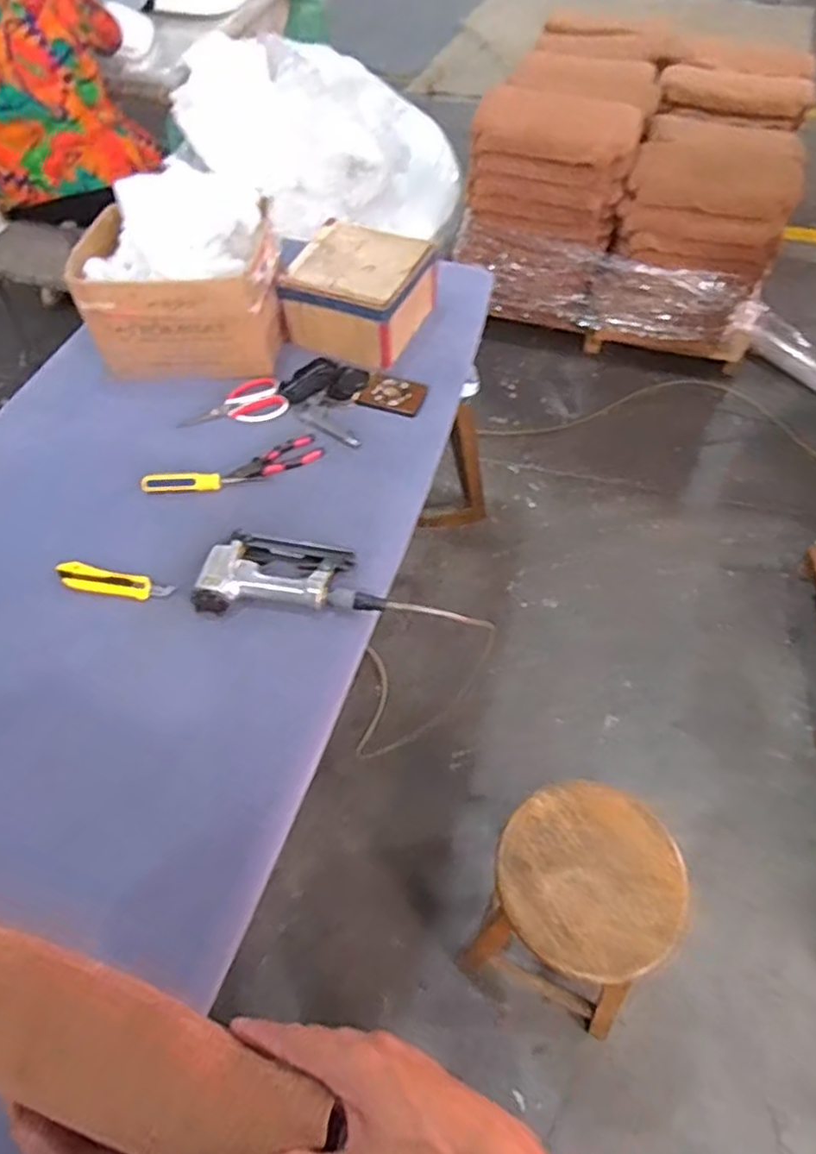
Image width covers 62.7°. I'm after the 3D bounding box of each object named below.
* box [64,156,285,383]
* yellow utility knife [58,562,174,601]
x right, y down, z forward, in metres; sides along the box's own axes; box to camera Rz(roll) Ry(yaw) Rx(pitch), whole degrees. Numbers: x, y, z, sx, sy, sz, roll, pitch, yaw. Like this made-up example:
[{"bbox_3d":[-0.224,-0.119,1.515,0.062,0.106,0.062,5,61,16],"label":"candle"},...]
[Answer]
[{"bbox_3d":[-0.384,-0.500,1.145,0.318,0.269,0.203,-2,56,3],"label":"box"},{"bbox_3d":[-0.419,0.009,0.945,0.177,0.012,0.041,12,58,12],"label":"yellow utility knife"}]

